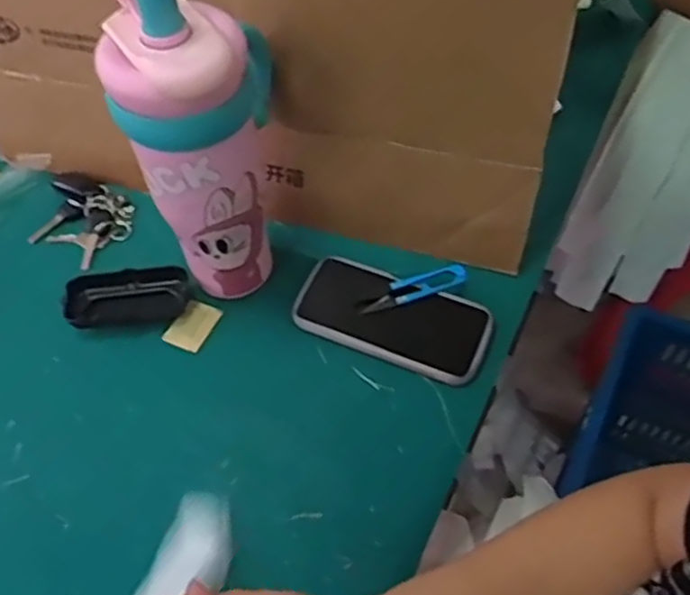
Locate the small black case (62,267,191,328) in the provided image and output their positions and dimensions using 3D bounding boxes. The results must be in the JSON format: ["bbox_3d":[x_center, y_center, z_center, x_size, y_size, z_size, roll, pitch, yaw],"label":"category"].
[{"bbox_3d":[-0.200,-0.001,0.641,0.107,0.024,0.050,-10,56,-5],"label":"small black case"}]

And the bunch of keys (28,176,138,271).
[{"bbox_3d":[-0.275,-0.086,0.706,0.115,0.018,0.087,32,62,21],"label":"bunch of keys"}]

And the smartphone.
[{"bbox_3d":[0.042,0.017,0.616,0.168,0.017,0.083,20,59,15],"label":"smartphone"}]

